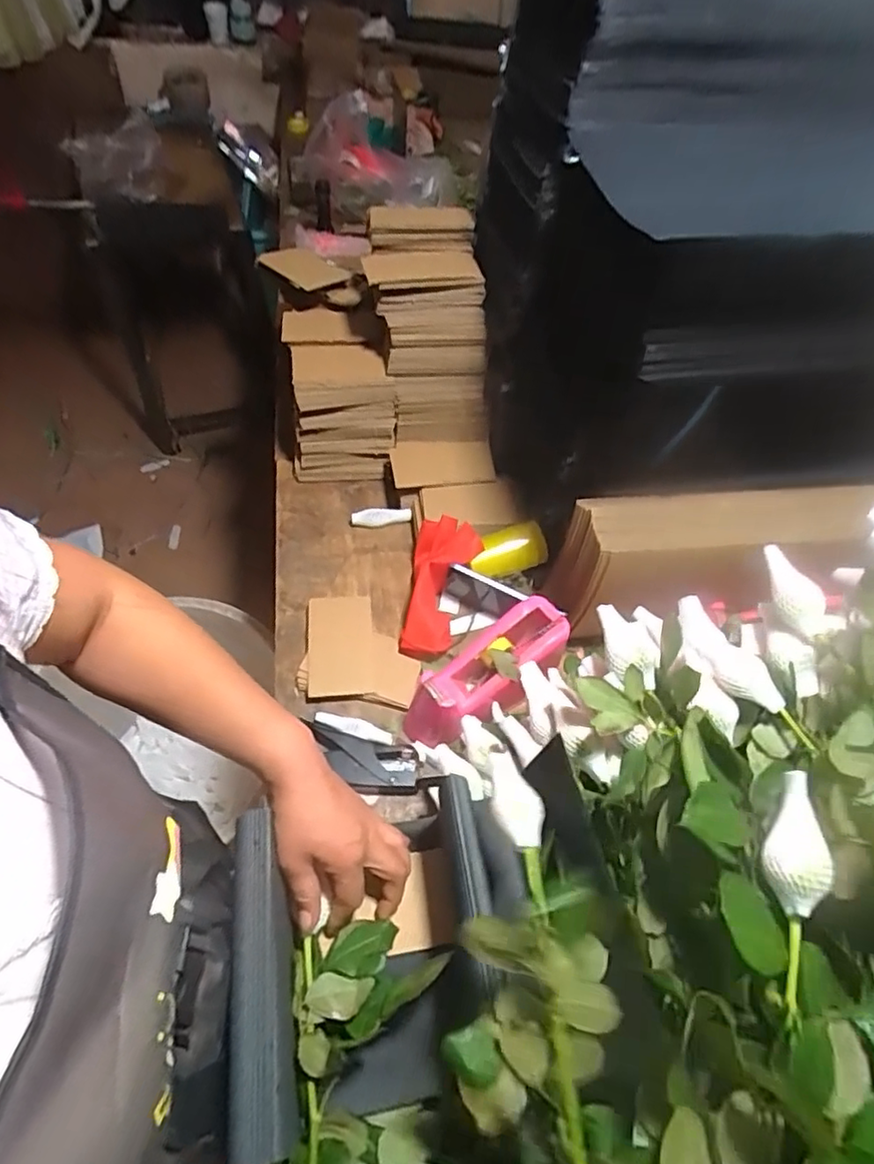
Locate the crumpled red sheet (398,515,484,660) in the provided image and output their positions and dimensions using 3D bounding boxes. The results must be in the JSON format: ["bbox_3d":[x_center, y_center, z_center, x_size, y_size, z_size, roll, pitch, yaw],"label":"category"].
[{"bbox_3d":[0.001,0.012,0.785,0.077,0.068,0.181,13,75,4],"label":"crumpled red sheet"}]

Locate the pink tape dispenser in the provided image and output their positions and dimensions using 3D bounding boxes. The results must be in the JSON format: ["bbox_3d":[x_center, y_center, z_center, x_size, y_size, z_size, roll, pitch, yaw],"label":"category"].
[{"bbox_3d":[0.052,0.093,0.682,0.221,0.068,0.076,-37,64,-10],"label":"pink tape dispenser"}]

